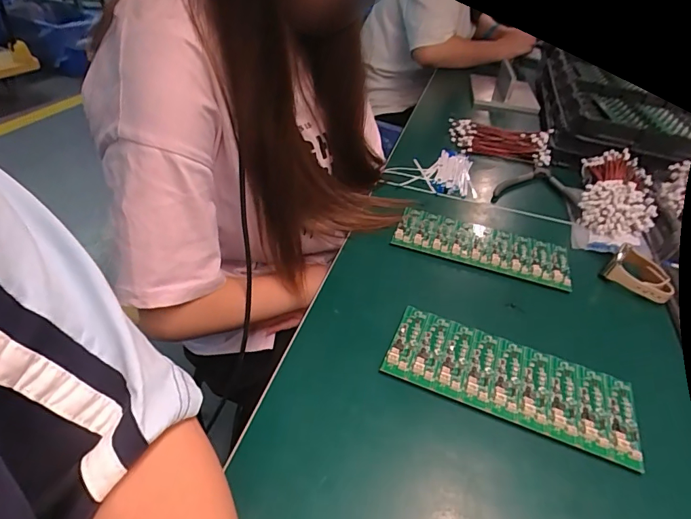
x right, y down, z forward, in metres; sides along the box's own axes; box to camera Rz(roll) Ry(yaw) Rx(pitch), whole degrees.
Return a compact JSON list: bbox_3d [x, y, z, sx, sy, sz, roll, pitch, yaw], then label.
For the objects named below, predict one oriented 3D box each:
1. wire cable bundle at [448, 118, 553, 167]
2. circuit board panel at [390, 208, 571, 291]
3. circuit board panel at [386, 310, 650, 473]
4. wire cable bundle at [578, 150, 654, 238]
[{"bbox_3d":[0.256,-0.198,0.729,0.165,0.023,0.094,12,38,9],"label":"wire cable bundle"},{"bbox_3d":[0.154,-0.017,0.498,0.190,0.006,0.080,16,39,14],"label":"circuit board panel"},{"bbox_3d":[0.133,0.096,0.359,0.192,0.006,0.081,18,39,16],"label":"circuit board panel"},{"bbox_3d":[0.362,-0.092,0.583,0.085,0.052,0.170,19,40,17],"label":"wire cable bundle"}]

